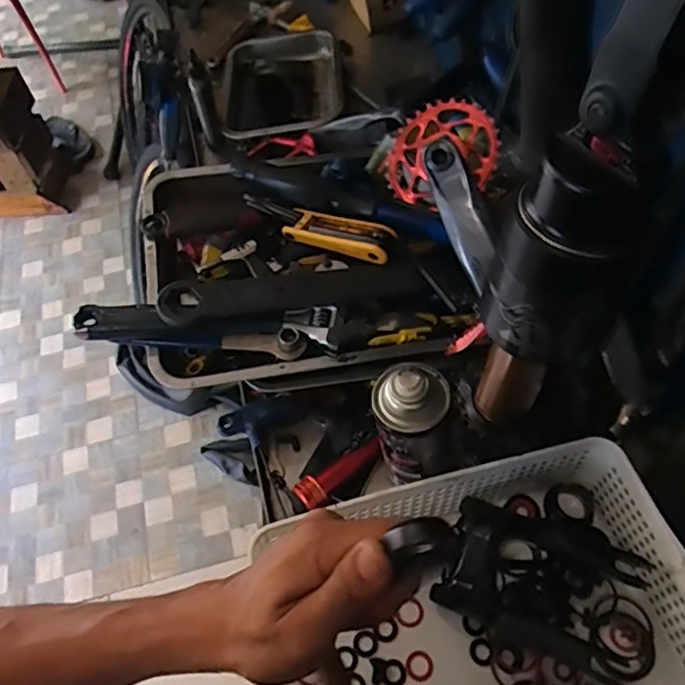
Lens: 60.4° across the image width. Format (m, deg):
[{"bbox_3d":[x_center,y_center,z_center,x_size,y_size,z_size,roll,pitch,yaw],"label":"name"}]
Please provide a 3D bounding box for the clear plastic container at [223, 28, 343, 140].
[{"bbox_3d":[-0.097,-0.385,0.977,0.188,0.131,0.277,-7,57,-2],"label":"clear plastic container"}]

